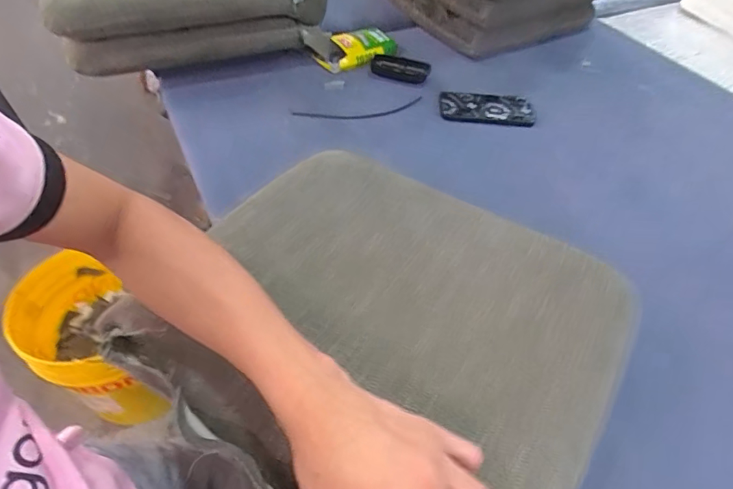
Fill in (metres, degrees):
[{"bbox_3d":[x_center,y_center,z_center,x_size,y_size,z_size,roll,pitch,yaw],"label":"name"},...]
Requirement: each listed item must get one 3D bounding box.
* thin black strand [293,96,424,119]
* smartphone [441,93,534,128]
[{"bbox_3d":[-0.008,-0.222,0.774,0.219,0.004,0.037,-10,50,-13],"label":"thin black strand"},{"bbox_3d":[0.202,-0.231,0.784,0.157,0.014,0.067,6,49,2],"label":"smartphone"}]

